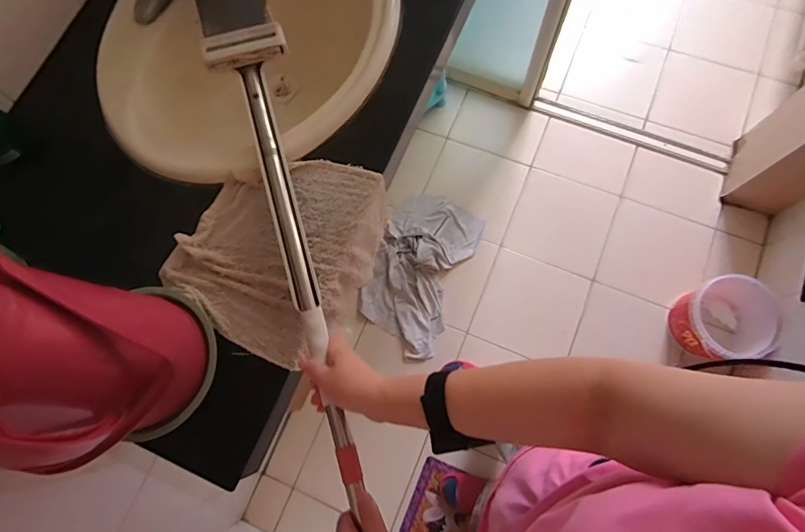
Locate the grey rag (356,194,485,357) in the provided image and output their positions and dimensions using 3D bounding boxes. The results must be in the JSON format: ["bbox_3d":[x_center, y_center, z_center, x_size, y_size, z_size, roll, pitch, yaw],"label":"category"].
[{"bbox_3d":[0.049,0.007,1.385,0.274,0.039,0.492,21,78,9],"label":"grey rag"}]

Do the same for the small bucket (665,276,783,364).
[{"bbox_3d":[0.896,0.154,1.261,0.231,0.192,0.217,-1,75,4],"label":"small bucket"}]

